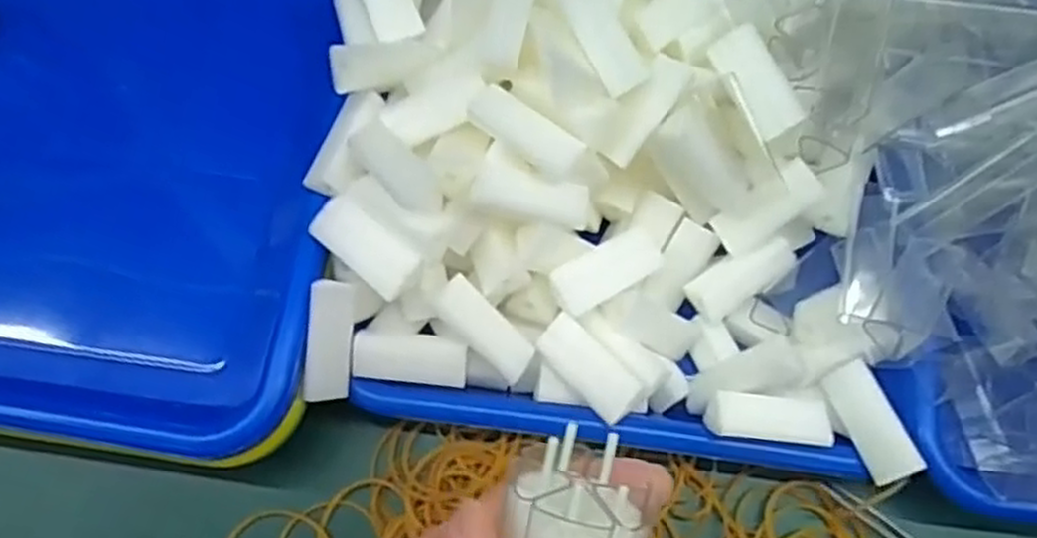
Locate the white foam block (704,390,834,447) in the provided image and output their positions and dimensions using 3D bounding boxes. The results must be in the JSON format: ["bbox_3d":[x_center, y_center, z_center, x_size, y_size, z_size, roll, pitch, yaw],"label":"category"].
[{"bbox_3d":[0.097,0.057,0.292,0.049,0.011,0.018,3,69,1],"label":"white foam block"}]

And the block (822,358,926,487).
[{"bbox_3d":[0.137,0.060,0.295,0.021,0.007,0.045,-34,65,32],"label":"block"}]

